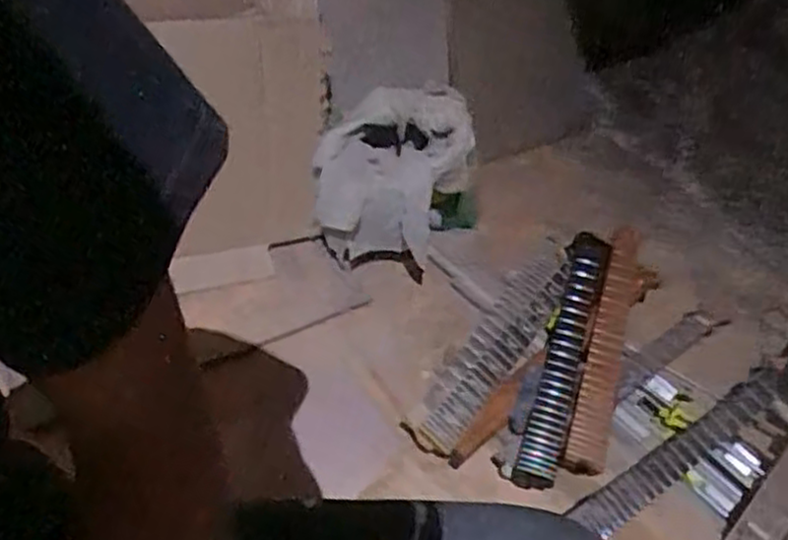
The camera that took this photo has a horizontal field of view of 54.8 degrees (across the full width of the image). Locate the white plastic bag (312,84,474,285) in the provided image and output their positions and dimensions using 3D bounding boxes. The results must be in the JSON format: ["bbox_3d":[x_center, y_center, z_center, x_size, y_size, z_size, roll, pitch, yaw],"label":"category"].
[{"bbox_3d":[-0.005,-0.151,1.420,0.266,0.306,0.251,13,45,6],"label":"white plastic bag"}]

